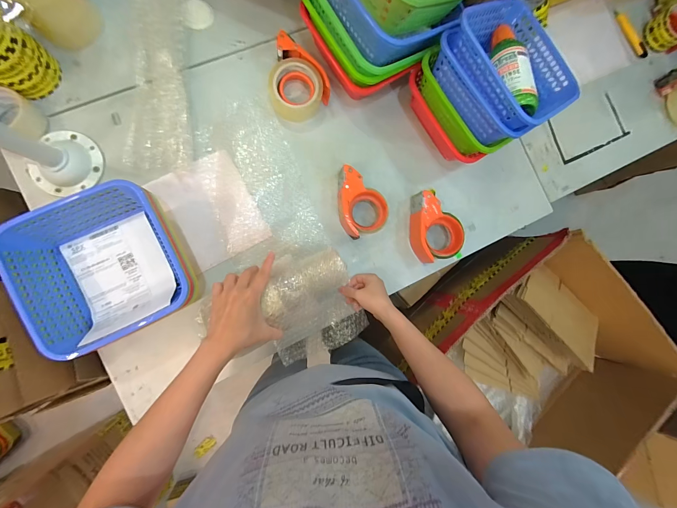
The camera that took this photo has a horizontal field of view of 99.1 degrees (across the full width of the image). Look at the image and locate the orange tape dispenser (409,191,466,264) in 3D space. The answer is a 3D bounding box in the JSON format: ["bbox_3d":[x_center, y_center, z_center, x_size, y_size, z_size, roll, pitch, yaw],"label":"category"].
[{"bbox_3d":[0.205,-0.058,0.610,0.096,0.062,0.147,-6,88,-8],"label":"orange tape dispenser"}]

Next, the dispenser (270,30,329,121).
[{"bbox_3d":[-0.093,-0.350,0.586,0.110,0.055,0.151,-28,91,-8],"label":"dispenser"}]

